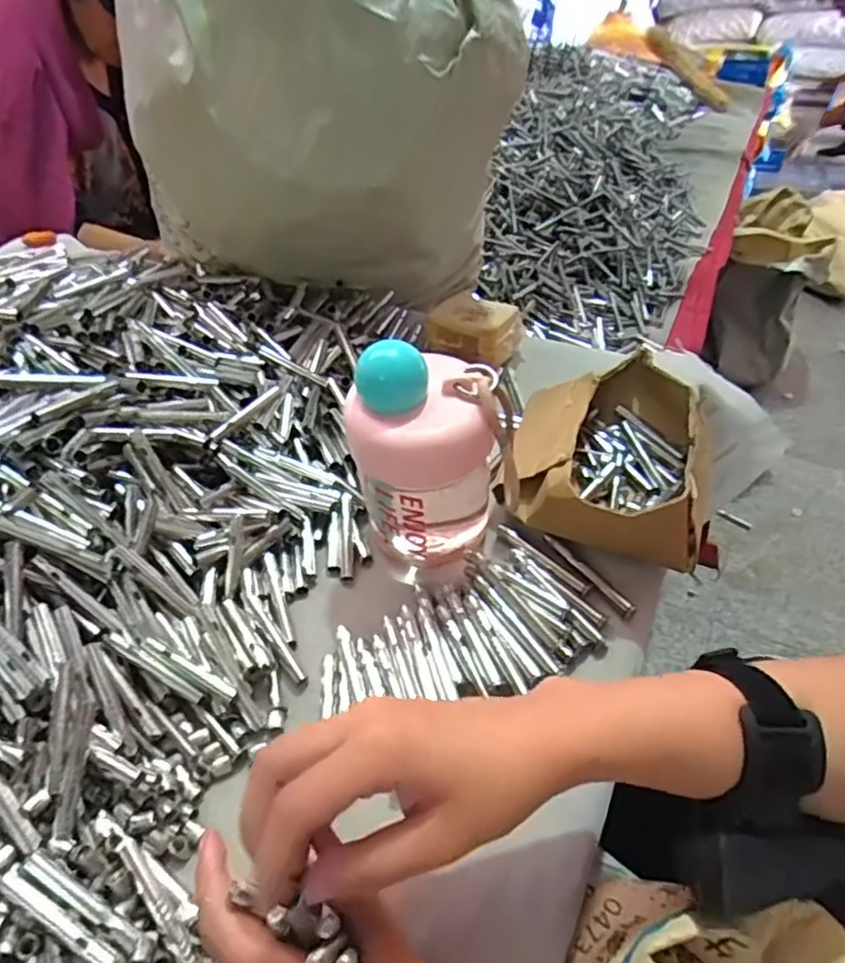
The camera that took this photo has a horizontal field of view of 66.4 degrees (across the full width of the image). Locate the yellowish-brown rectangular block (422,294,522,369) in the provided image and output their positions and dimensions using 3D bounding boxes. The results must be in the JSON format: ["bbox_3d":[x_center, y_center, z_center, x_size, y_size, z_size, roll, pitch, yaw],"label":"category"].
[{"bbox_3d":[0.048,-0.144,0.607,0.081,0.034,0.060,26,52,26],"label":"yellowish-brown rectangular block"}]

